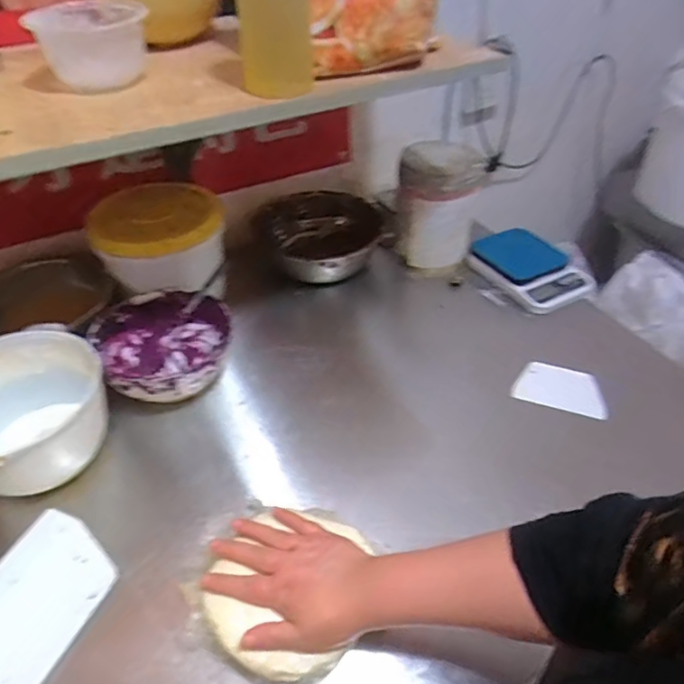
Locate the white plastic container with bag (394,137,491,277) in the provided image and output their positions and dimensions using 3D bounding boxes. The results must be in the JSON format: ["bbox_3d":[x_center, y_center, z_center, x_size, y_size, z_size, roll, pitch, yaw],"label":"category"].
[{"bbox_3d":[0.154,-0.220,0.907,0.124,0.179,0.122,-1,43,0],"label":"white plastic container with bag"}]

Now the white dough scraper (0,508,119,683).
[{"bbox_3d":[-0.314,0.264,0.530,0.127,0.008,0.188,15,45,18],"label":"white dough scraper"}]

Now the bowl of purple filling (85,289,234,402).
[{"bbox_3d":[-0.236,0.010,0.737,0.162,0.073,0.177,-1,43,1],"label":"bowl of purple filling"}]

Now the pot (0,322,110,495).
[{"bbox_3d":[-0.366,0.086,0.628,0.165,0.137,0.187,27,50,27],"label":"pot"}]

